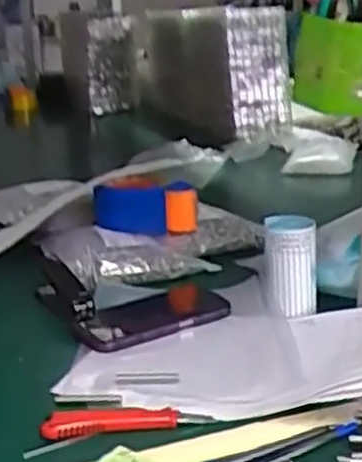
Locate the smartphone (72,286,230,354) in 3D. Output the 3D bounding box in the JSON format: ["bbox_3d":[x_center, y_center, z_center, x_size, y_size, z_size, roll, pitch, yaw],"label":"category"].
[{"bbox_3d":[-0.033,0.092,0.834,0.158,0.011,0.087,-12,21,-29],"label":"smartphone"}]

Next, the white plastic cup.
[{"bbox_3d":[0.119,0.040,0.818,0.056,0.097,0.068,0,18,5],"label":"white plastic cup"}]

